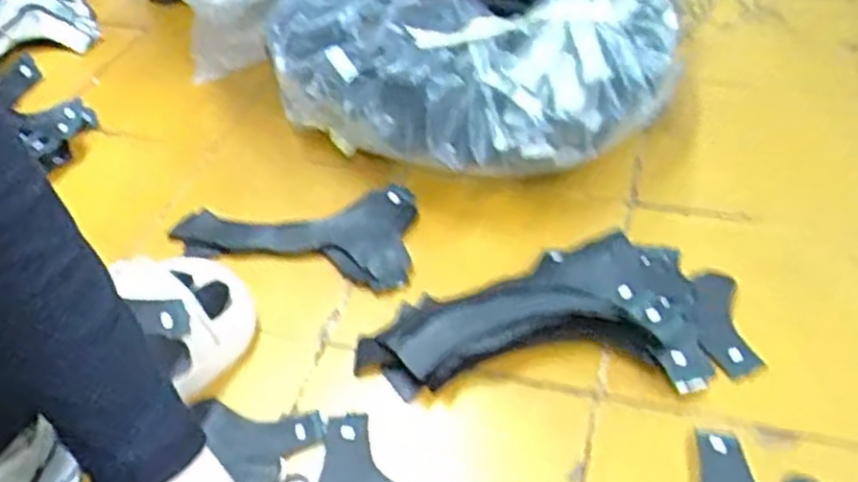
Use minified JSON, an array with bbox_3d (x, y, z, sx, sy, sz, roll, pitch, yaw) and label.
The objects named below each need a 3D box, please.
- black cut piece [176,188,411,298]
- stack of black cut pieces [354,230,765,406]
[{"bbox_3d":[-0.112,-0.012,0.650,0.210,0.018,0.095,7,46,14],"label":"black cut piece"},{"bbox_3d":[0.084,0.054,0.549,0.273,0.036,0.131,-7,44,0],"label":"stack of black cut pieces"}]

